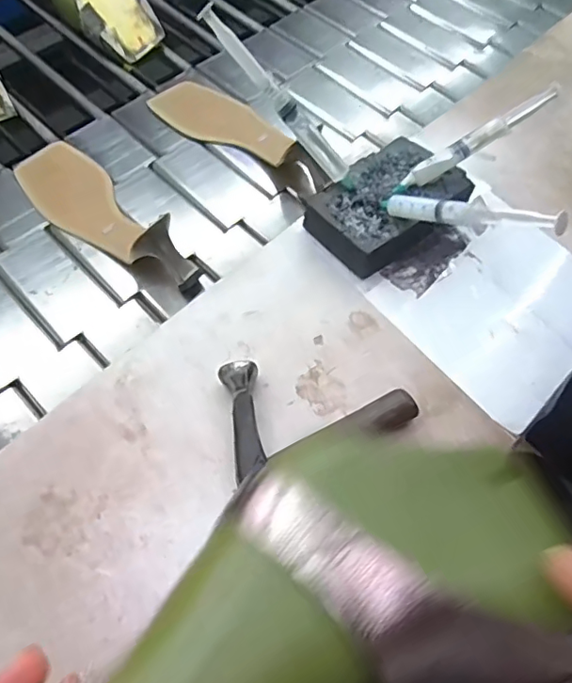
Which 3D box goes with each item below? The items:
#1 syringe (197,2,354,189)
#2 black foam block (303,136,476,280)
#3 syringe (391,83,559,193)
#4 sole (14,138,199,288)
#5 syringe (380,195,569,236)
[{"bbox_3d":[-0.002,-0.185,0.417,0.166,0.017,0.016,44,62,-20],"label":"syringe"},{"bbox_3d":[0.087,-0.116,0.463,0.126,0.037,0.082,-39,70,-22],"label":"black foam block"},{"bbox_3d":[0.156,-0.166,0.446,0.149,0.016,0.015,-31,65,6],"label":"syringe"},{"bbox_3d":[-0.185,-0.131,0.513,0.075,0.055,0.242,-35,69,-20],"label":"sole"},{"bbox_3d":[0.125,-0.093,0.388,0.012,0.015,0.151,-43,39,-23],"label":"syringe"}]

